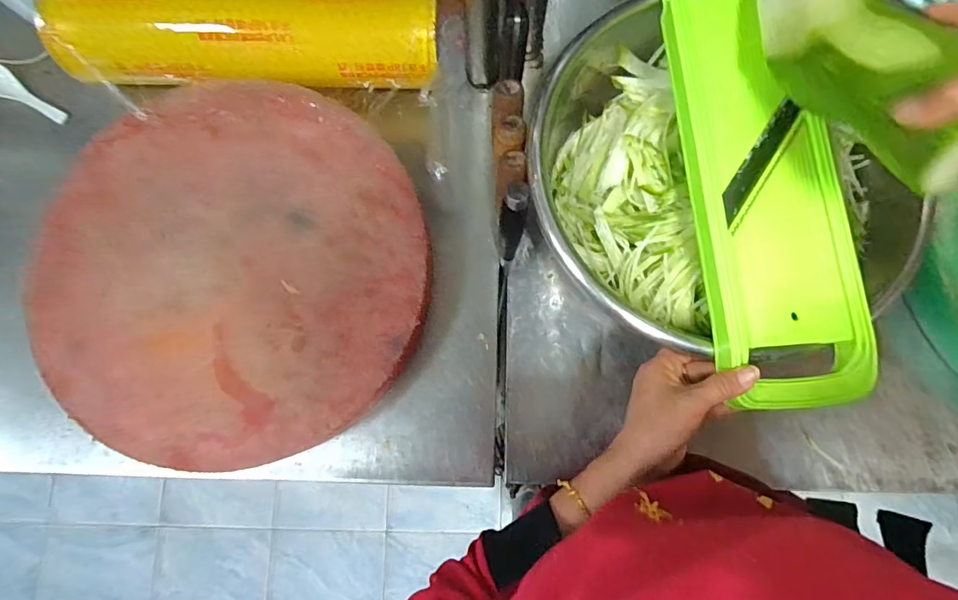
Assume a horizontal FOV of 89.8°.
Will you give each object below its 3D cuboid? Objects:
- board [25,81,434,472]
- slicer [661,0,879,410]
[{"bbox_3d":[-0.263,-0.034,0.514,0.391,0.047,0.397,0,81,0],"label":"board"},{"bbox_3d":[0.248,-0.128,0.428,0.119,0.020,0.431,-4,79,0],"label":"slicer"}]

